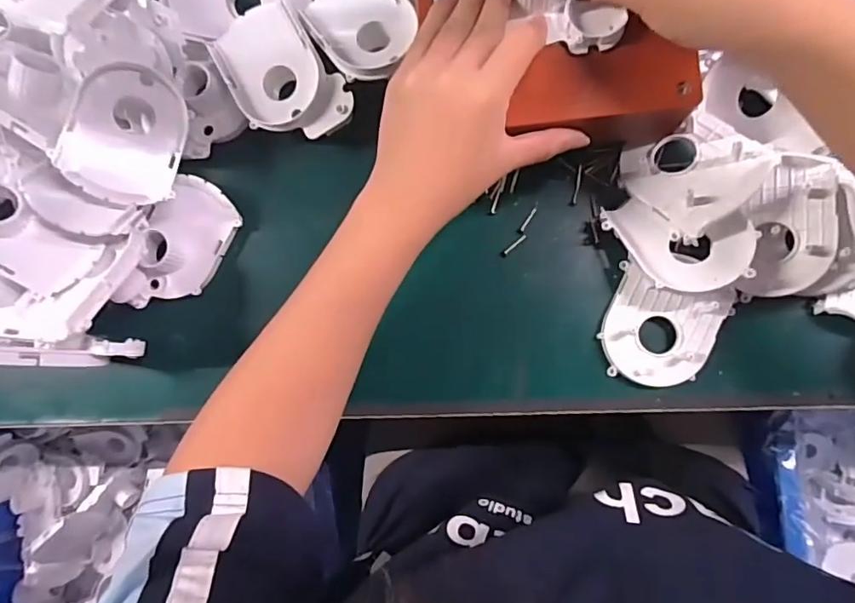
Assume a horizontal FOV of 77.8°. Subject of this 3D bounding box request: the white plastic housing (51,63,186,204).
[{"bbox_3d":[-0.199,-0.108,0.350,0.064,0.030,0.085,16,87,-29],"label":"white plastic housing"}]

